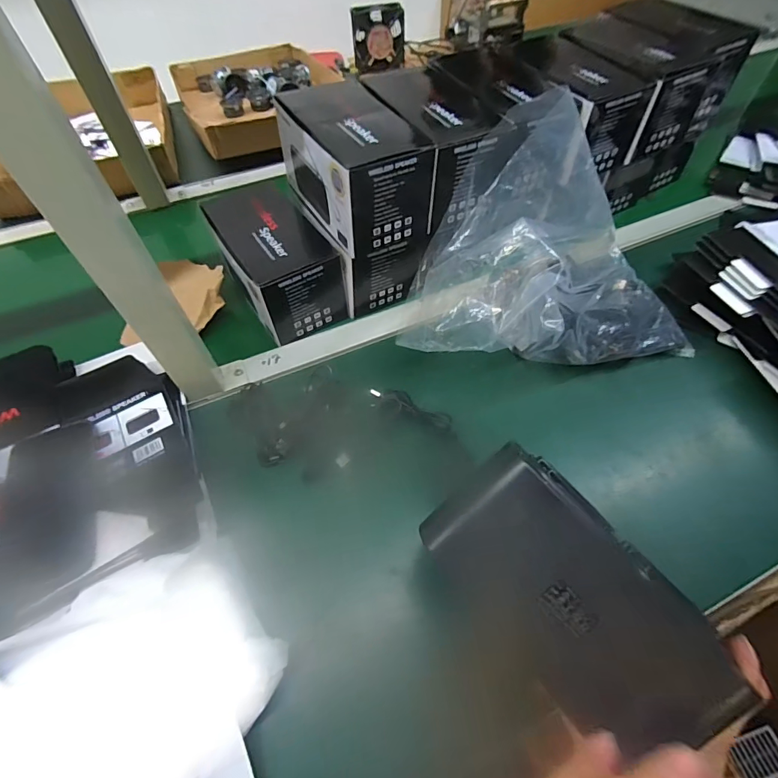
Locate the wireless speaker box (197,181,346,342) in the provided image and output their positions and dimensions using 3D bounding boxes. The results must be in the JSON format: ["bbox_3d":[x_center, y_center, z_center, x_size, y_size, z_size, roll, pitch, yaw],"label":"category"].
[{"bbox_3d":[-0.145,-0.172,0.537,0.113,0.102,0.193,-26,58,-15],"label":"wireless speaker box"}]

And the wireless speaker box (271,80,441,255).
[{"bbox_3d":[-0.043,-0.264,0.485,0.113,0.104,0.193,-26,58,-15],"label":"wireless speaker box"}]

